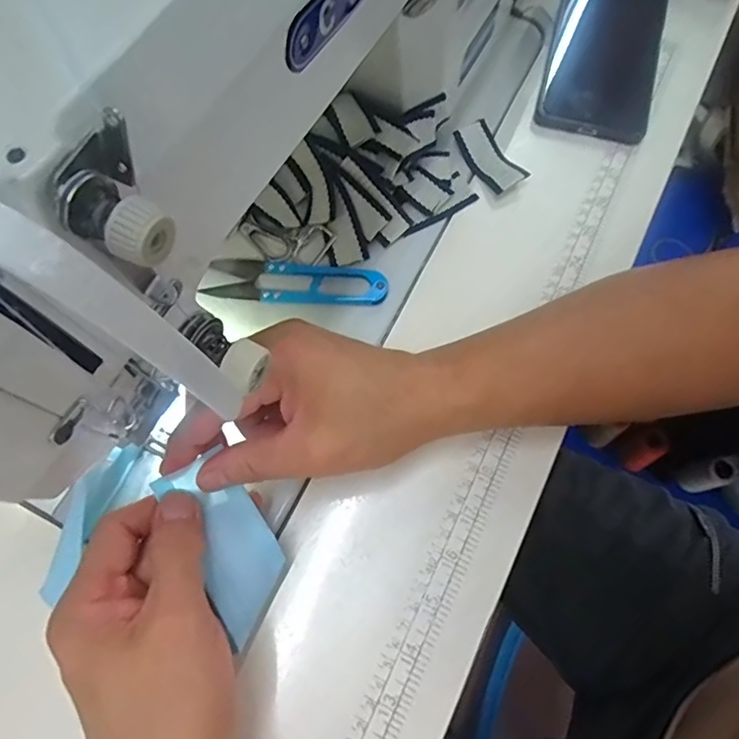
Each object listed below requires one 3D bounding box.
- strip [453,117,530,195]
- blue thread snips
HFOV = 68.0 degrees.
[{"bbox_3d":[0.083,-0.148,0.380,0.027,0.008,0.057,-30,72,-9],"label":"strip"},{"bbox_3d":[-0.046,-0.056,0.348,0.113,0.004,0.030,5,70,3],"label":"blue thread snips"}]

